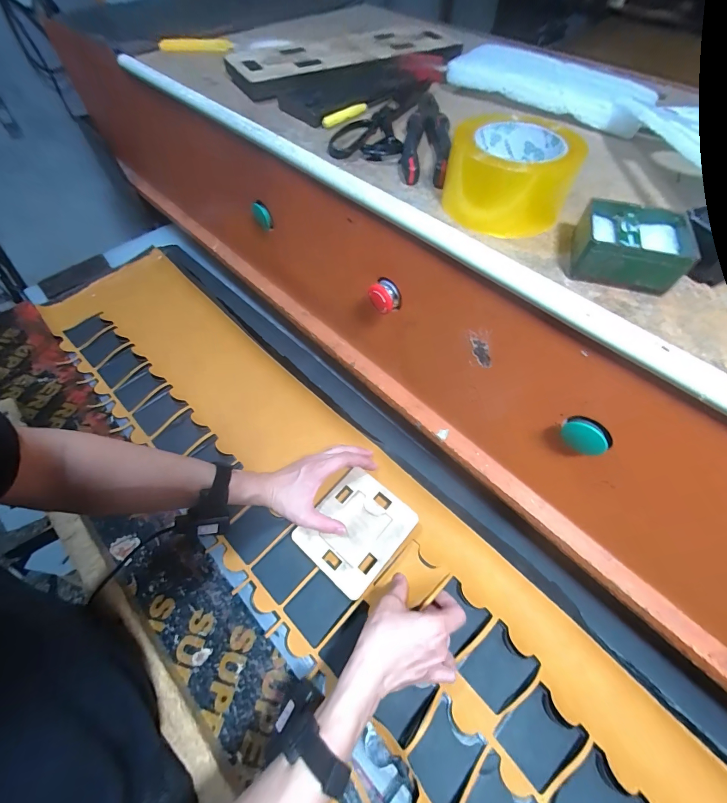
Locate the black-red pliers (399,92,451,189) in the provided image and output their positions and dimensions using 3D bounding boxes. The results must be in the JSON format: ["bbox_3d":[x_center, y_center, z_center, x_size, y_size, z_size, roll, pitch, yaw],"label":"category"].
[{"bbox_3d":[0.074,-0.317,0.412,0.050,0.025,0.216,7,58,5],"label":"black-red pliers"}]

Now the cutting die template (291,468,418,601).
[{"bbox_3d":[-0.012,0.181,0.510,0.125,0.011,0.145,36,65,21],"label":"cutting die template"}]

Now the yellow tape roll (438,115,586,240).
[{"bbox_3d":[0.137,-0.218,0.343,0.106,0.071,0.106,7,58,5],"label":"yellow tape roll"}]

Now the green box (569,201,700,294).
[{"bbox_3d":[0.218,-0.128,0.290,0.077,0.035,0.071,18,60,12],"label":"green box"}]

